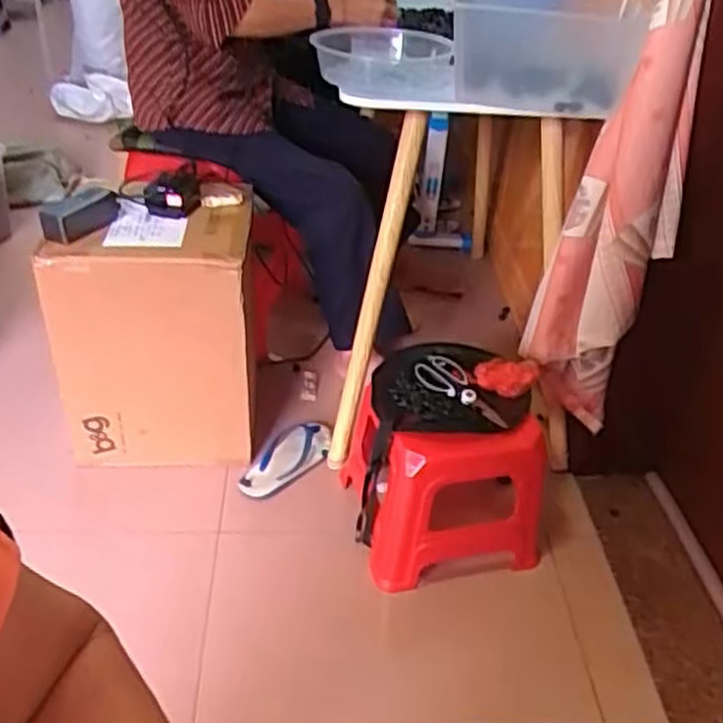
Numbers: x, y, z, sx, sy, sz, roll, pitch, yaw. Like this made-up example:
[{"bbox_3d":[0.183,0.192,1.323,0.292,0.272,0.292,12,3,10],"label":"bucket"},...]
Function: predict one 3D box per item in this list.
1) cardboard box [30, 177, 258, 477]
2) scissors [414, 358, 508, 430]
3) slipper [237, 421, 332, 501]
[{"bbox_3d":[-0.393,-0.062,1.495,0.340,0.450,0.291,0,36,-5],"label":"cardboard box"},{"bbox_3d":[0.165,0.056,1.288,0.070,0.015,0.191,-29,53,-18],"label":"scissors"},{"bbox_3d":[-0.144,0.188,1.537,0.115,0.043,0.234,29,43,30],"label":"slipper"}]

